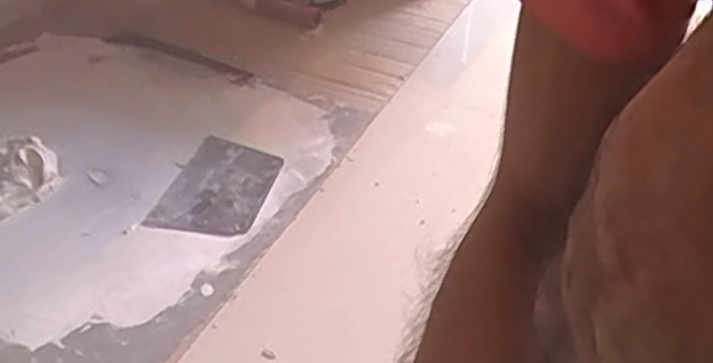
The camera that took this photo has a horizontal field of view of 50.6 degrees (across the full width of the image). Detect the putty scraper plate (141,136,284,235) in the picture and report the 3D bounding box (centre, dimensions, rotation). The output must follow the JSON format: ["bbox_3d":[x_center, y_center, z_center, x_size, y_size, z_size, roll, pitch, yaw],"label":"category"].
[{"bbox_3d":[-0.139,0.006,0.767,0.101,0.005,0.138,12,44,13],"label":"putty scraper plate"}]

